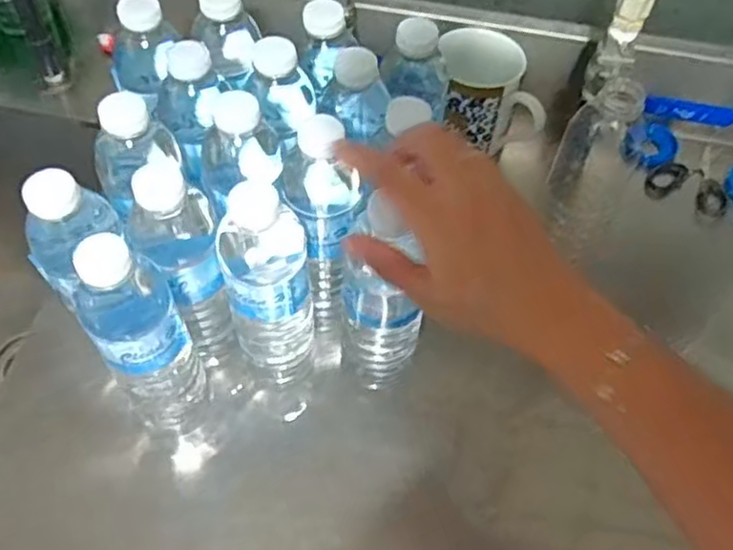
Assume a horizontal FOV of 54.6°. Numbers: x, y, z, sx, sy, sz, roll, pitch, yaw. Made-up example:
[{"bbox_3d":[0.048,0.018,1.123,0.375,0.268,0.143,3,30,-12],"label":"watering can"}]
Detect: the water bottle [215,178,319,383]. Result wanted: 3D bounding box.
[{"bbox_3d":[-0.066,0.014,0.519,0.065,0.206,0.053,-13,58,-12],"label":"water bottle"}]

